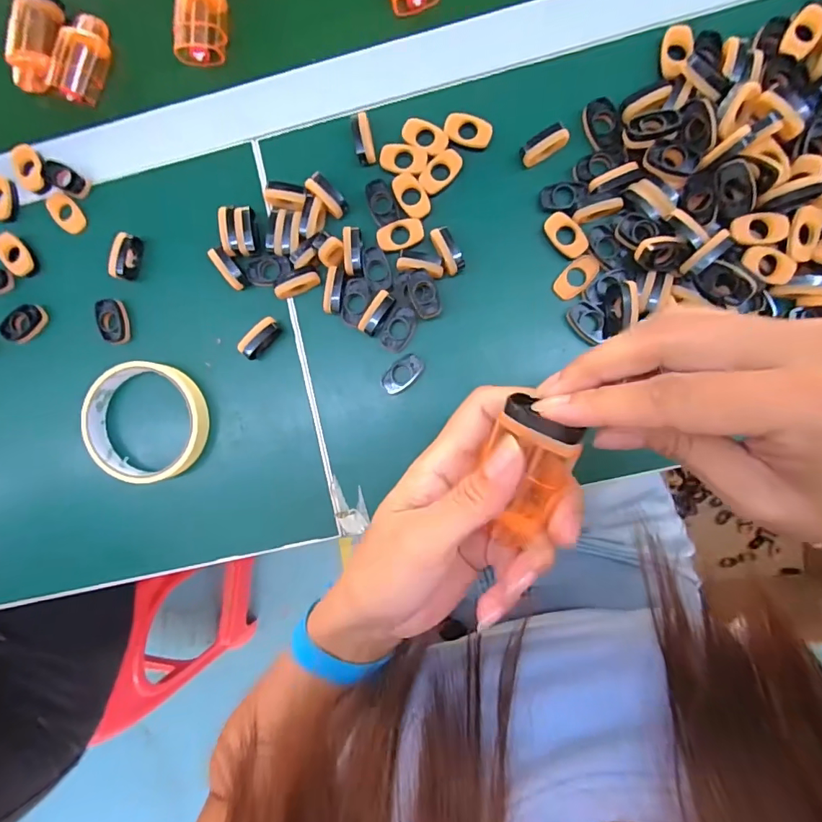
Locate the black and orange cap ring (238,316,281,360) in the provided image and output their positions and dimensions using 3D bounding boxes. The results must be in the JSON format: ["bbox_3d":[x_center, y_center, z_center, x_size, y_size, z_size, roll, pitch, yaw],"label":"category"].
[{"bbox_3d":[-0.107,-0.052,0.341,0.014,0.017,0.031,44,93,2],"label":"black and orange cap ring"}]

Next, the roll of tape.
[{"bbox_3d":[-0.192,0.009,0.346,0.084,0.025,0.085,0,91,4],"label":"roll of tape"}]

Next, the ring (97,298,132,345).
[{"bbox_3d":[-0.218,-0.066,0.348,0.017,0.008,0.032,-8,90,4],"label":"ring"}]

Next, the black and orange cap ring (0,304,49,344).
[{"bbox_3d":[-0.291,-0.064,0.356,0.034,0.013,0.018,-36,88,4],"label":"black and orange cap ring"}]

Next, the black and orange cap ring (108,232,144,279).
[{"bbox_3d":[-0.210,-0.114,0.349,0.011,0.018,0.033,15,92,4],"label":"black and orange cap ring"}]

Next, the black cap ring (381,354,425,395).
[{"bbox_3d":[-0.006,-0.026,0.337,0.033,0.009,0.018,-43,88,3],"label":"black cap ring"}]

